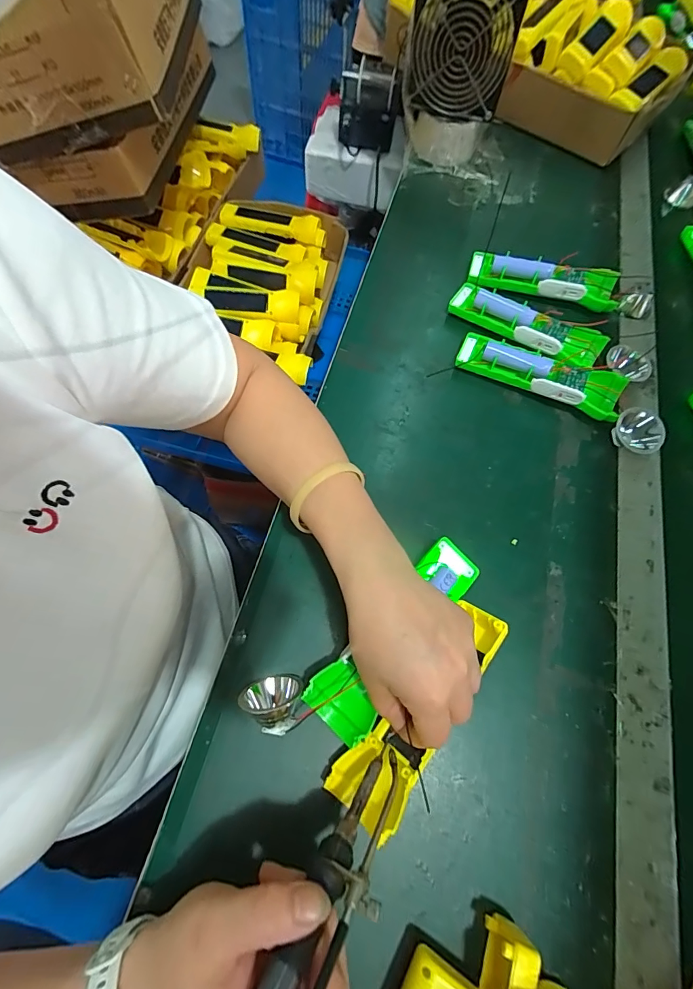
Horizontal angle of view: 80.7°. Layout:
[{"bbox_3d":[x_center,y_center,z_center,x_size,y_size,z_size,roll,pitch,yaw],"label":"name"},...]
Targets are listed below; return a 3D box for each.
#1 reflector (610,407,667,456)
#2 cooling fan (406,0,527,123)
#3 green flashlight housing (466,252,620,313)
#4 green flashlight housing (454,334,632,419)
[{"bbox_3d":[0.279,-0.060,0.389,0.041,0.019,0.037,30,112,34],"label":"reflector"},{"bbox_3d":[0.136,-0.525,0.480,0.116,0.121,0.034,16,65,4],"label":"cooling fan"},{"bbox_3d":[0.221,-0.244,0.467,0.160,0.032,0.043,16,65,4],"label":"green flashlight housing"},{"bbox_3d":[0.193,-0.122,0.414,0.159,0.033,0.045,26,66,8],"label":"green flashlight housing"}]

